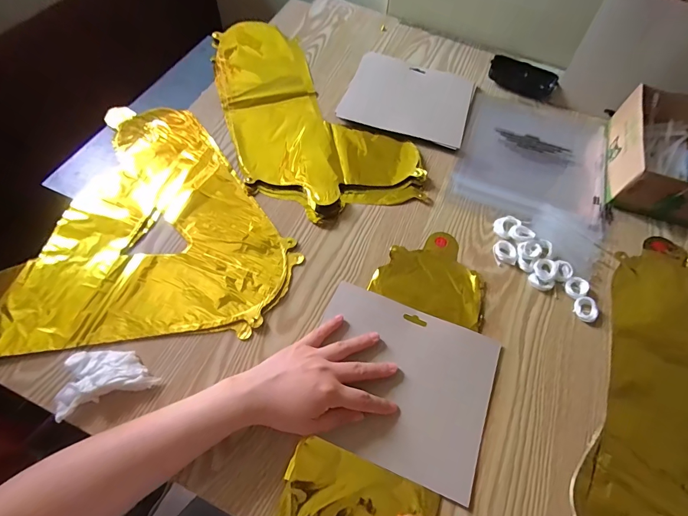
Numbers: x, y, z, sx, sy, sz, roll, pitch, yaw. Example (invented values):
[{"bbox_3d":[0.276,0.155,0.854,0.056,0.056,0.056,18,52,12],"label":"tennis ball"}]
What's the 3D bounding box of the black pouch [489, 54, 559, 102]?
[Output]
[{"bbox_3d":[0.313,-0.318,0.655,0.113,0.022,0.064,24,62,10],"label":"black pouch"}]

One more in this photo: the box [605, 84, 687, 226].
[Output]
[{"bbox_3d":[0.473,-0.148,0.531,0.150,0.066,0.207,21,61,8],"label":"box"}]

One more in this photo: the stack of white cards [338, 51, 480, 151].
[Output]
[{"bbox_3d":[0.104,-0.254,0.589,0.191,0.009,0.153,17,61,6],"label":"stack of white cards"}]

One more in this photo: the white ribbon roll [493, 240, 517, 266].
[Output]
[{"bbox_3d":[0.200,-0.007,0.464,0.026,0.007,0.034,5,60,0],"label":"white ribbon roll"}]

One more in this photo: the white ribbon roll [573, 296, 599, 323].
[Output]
[{"bbox_3d":[0.280,0.059,0.430,0.024,0.010,0.028,-24,65,-16],"label":"white ribbon roll"}]

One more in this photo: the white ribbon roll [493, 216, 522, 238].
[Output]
[{"bbox_3d":[0.211,-0.043,0.483,0.027,0.011,0.036,40,66,17],"label":"white ribbon roll"}]

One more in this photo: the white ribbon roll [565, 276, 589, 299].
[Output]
[{"bbox_3d":[0.277,0.034,0.443,0.027,0.007,0.024,-26,65,-17],"label":"white ribbon roll"}]

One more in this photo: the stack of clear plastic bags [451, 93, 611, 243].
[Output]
[{"bbox_3d":[0.285,-0.157,0.557,0.208,0.010,0.242,19,61,7],"label":"stack of clear plastic bags"}]

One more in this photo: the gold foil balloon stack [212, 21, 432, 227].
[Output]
[{"bbox_3d":[-0.065,-0.235,0.574,0.227,0.016,0.420,-18,63,-13],"label":"gold foil balloon stack"}]

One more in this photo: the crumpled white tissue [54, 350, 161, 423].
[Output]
[{"bbox_3d":[-0.236,0.113,0.364,0.087,0.020,0.057,-19,63,-13],"label":"crumpled white tissue"}]

